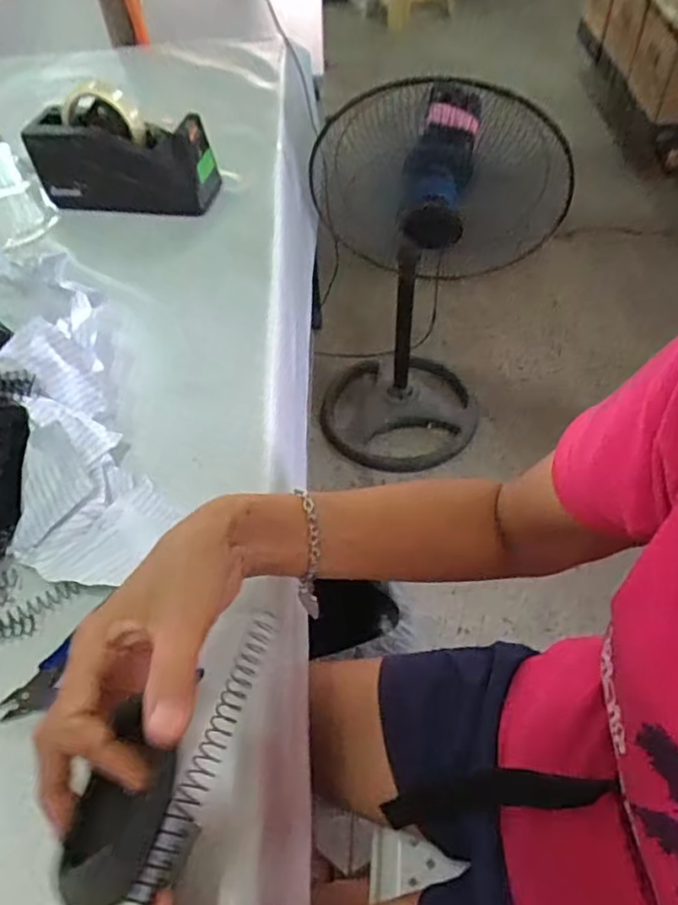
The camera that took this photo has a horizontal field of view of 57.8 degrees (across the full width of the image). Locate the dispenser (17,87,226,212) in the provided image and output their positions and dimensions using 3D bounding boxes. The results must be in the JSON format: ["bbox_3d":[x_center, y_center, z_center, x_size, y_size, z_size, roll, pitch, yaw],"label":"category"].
[{"bbox_3d":[-0.258,-0.351,0.740,0.210,0.121,0.067,4,52,6],"label":"dispenser"}]

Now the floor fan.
[{"bbox_3d":[0.190,-0.332,1.276,0.431,0.846,0.345,21,55,18],"label":"floor fan"}]

